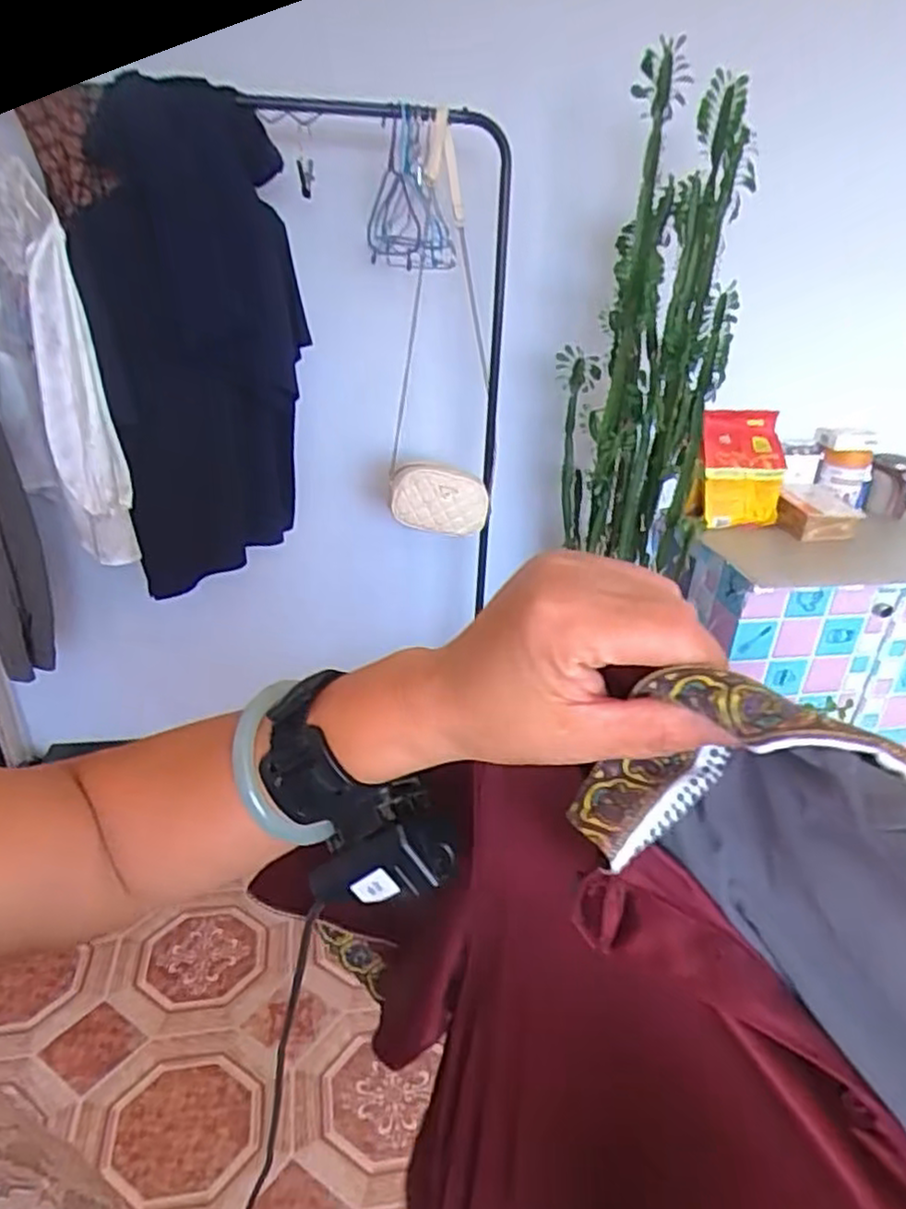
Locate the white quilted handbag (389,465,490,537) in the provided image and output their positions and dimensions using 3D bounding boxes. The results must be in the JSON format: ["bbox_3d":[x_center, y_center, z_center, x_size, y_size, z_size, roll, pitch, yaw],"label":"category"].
[{"bbox_3d":[-0.025,-0.193,1.378,0.183,0.135,0.050,-1,28,-7],"label":"white quilted handbag"}]

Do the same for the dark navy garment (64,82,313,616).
[{"bbox_3d":[-0.468,-0.430,1.354,0.335,0.858,0.252,-8,30,-20],"label":"dark navy garment"}]

